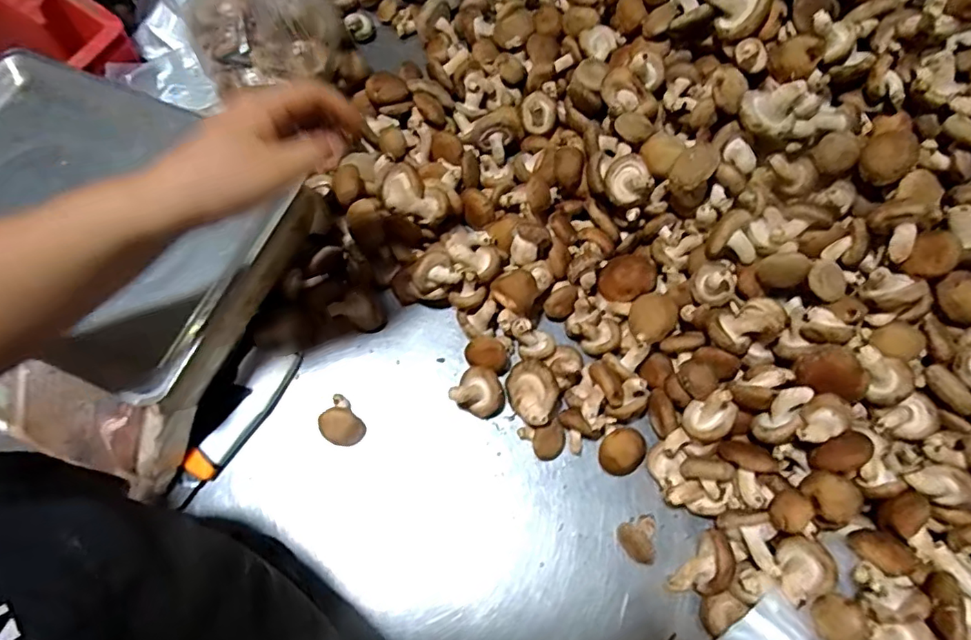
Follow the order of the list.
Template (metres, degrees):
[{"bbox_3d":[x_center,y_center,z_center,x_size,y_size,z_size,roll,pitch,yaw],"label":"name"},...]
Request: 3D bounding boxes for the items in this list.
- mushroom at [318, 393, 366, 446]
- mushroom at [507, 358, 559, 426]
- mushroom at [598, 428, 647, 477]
[{"bbox_3d":[-0.133,0.094,0.493,0.034,0.036,0.044,-36,73,-14],"label":"mushroom"},{"bbox_3d":[0.042,0.064,0.484,0.043,0.027,0.057,-25,71,-11],"label":"mushroom"},{"bbox_3d":[0.122,0.120,0.486,0.041,0.028,0.036,-26,71,-11],"label":"mushroom"}]

